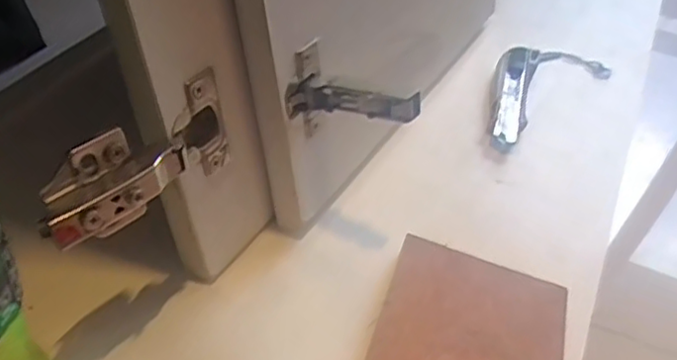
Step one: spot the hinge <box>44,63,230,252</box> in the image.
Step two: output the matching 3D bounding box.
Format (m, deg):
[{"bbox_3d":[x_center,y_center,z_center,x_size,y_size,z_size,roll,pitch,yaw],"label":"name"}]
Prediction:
[{"bbox_3d":[-0.101,-0.006,0.335,0.033,0.051,0.120,25,45,16],"label":"hinge"}]

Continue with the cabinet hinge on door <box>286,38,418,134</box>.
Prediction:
[{"bbox_3d":[0.007,-0.043,0.387,0.076,0.051,0.031,23,45,22],"label":"cabinet hinge on door"}]

